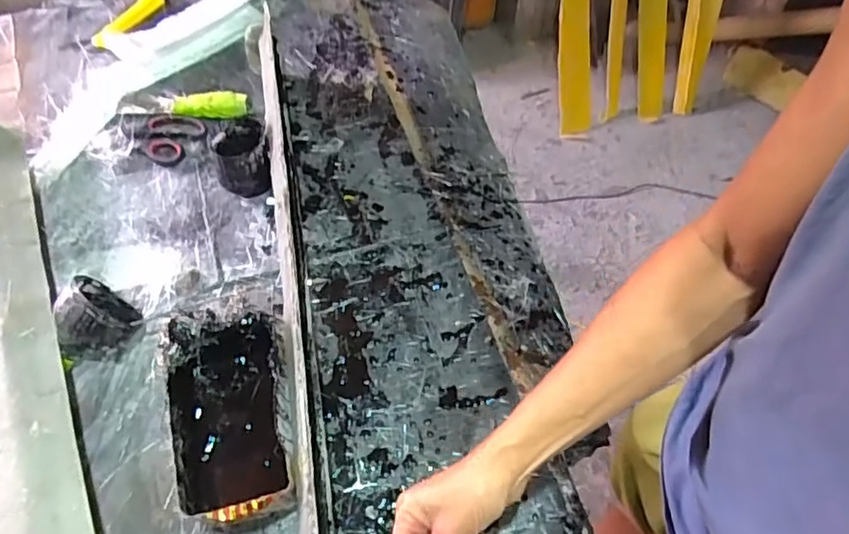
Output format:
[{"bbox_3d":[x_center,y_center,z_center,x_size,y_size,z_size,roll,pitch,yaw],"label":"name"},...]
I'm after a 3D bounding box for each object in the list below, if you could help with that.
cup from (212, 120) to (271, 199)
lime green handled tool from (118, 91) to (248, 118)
[{"bbox_3d":[-0.235,-0.141,0.766,0.070,0.076,0.082,-13,55,-11],"label":"cup"},{"bbox_3d":[-0.340,-0.234,0.838,0.173,0.019,0.039,3,57,1],"label":"lime green handled tool"}]

